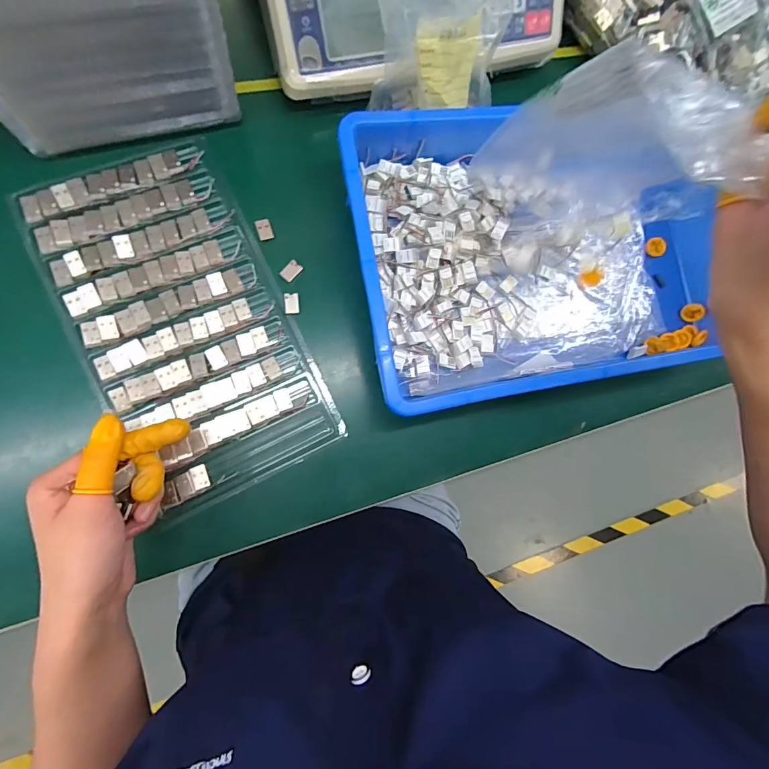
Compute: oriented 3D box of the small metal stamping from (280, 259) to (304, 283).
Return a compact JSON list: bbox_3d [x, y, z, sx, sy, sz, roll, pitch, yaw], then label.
[{"bbox_3d":[-0.082,-0.100,0.361,0.013,0.004,0.019,36,79,-6],"label":"small metal stamping"}]

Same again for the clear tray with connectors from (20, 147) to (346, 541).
[{"bbox_3d":[-0.164,-0.050,0.339,0.156,0.011,0.281,-25,90,-10],"label":"clear tray with connectors"}]

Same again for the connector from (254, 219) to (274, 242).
[{"bbox_3d":[-0.106,-0.136,0.359,0.013,0.004,0.018,-17,88,-12],"label":"connector"}]

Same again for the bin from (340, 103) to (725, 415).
[{"bbox_3d":[0.141,-0.123,0.364,0.338,0.064,0.250,-9,86,-12],"label":"bin"}]

